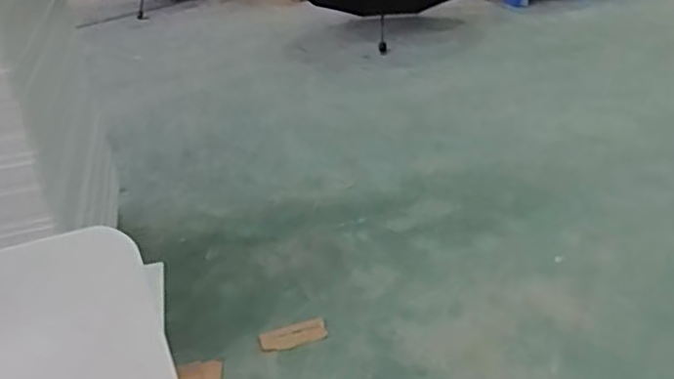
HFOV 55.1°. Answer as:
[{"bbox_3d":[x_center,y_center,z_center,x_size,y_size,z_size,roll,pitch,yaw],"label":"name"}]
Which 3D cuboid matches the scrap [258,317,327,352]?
[{"bbox_3d":[-0.100,0.343,1.519,0.166,0.006,0.078,-12,28,-26],"label":"scrap"}]

